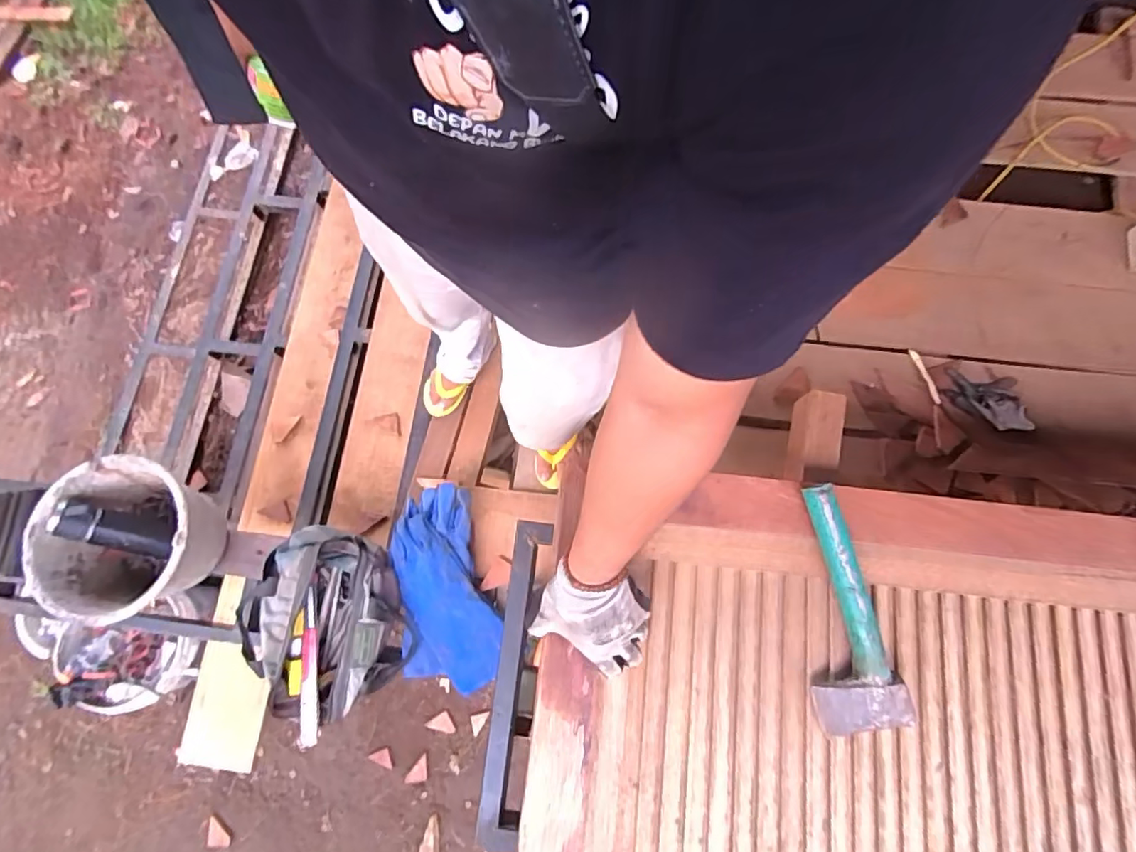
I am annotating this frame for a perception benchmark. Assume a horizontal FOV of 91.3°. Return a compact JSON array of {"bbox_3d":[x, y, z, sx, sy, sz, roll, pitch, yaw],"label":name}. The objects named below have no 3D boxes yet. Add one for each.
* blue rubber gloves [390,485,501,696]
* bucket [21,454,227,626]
[{"bbox_3d":[-0.239,0.320,1.086,0.201,0.042,0.399,-10,85,-4],"label":"blue rubber gloves"},{"bbox_3d":[-0.791,0.210,1.045,0.251,0.204,0.278,-6,77,0],"label":"bucket"}]

